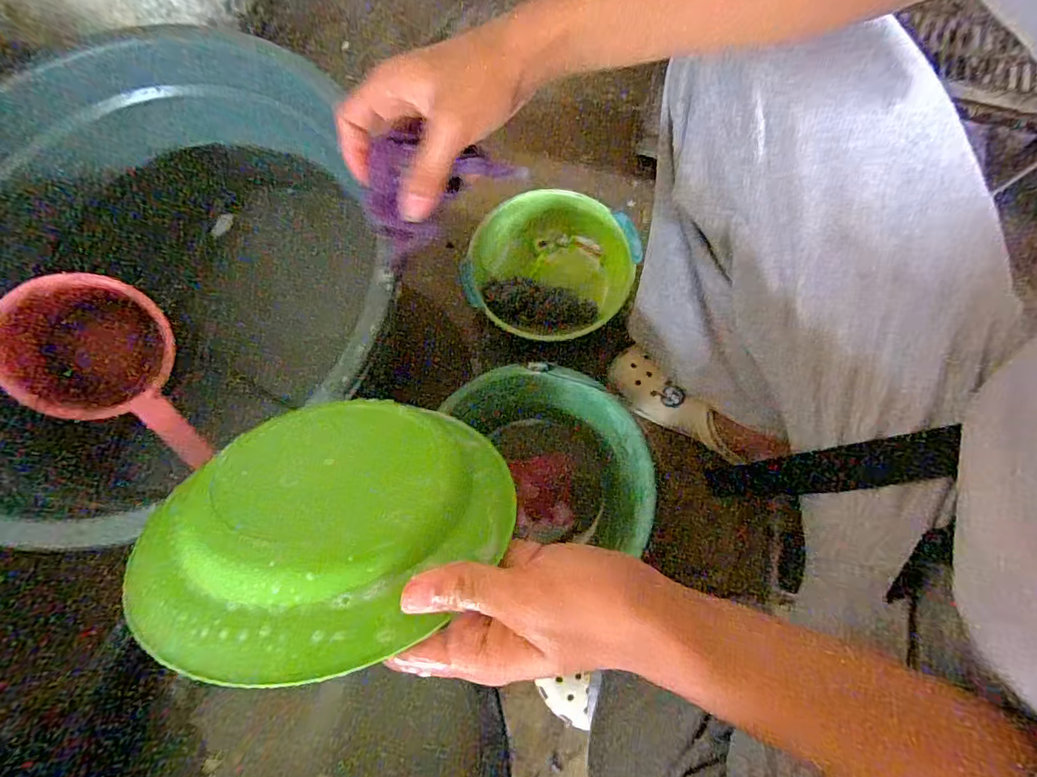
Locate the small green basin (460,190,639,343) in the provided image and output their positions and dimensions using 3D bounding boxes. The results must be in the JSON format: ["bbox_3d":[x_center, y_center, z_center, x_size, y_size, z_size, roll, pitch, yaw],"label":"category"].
[{"bbox_3d":[0.037,-0.159,0.658,0.213,0.071,0.201,0,76,1],"label":"small green basin"}]

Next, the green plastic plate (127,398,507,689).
[{"bbox_3d":[-0.095,0.067,0.278,0.198,0.030,0.165,-9,40,-27],"label":"green plastic plate"}]

